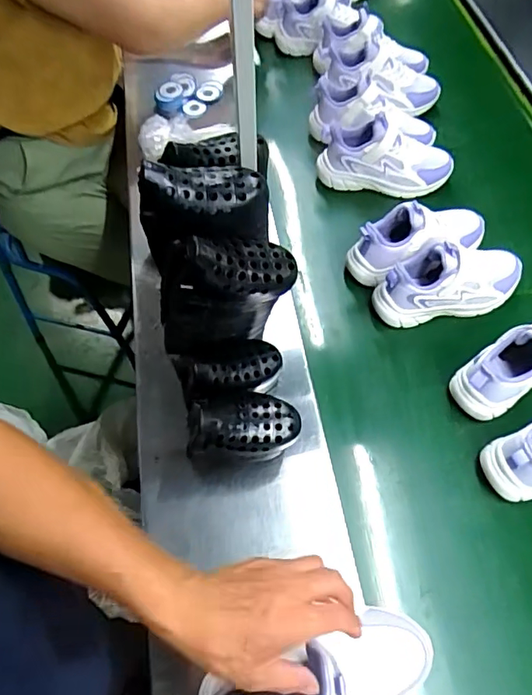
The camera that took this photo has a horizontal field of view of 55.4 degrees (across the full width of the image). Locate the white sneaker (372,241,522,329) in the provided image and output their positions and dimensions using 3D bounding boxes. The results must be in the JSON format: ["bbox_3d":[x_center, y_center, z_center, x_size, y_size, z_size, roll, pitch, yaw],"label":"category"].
[{"bbox_3d":[0.277,-0.100,0.742,0.220,0.105,0.091,-14,61,-7],"label":"white sneaker"}]

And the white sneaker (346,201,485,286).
[{"bbox_3d":[0.236,-0.171,0.769,0.217,0.100,0.081,-15,63,-8],"label":"white sneaker"}]

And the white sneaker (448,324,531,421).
[{"bbox_3d":[0.360,0.012,0.673,0.223,0.116,0.079,-24,64,-12],"label":"white sneaker"}]

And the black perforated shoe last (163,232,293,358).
[{"bbox_3d":[-0.053,-0.067,0.607,0.171,0.196,0.076,-6,62,-2],"label":"black perforated shoe last"}]

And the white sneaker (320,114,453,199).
[{"bbox_3d":[0.207,-0.326,0.866,0.227,0.106,0.103,-2,62,-1],"label":"white sneaker"}]

